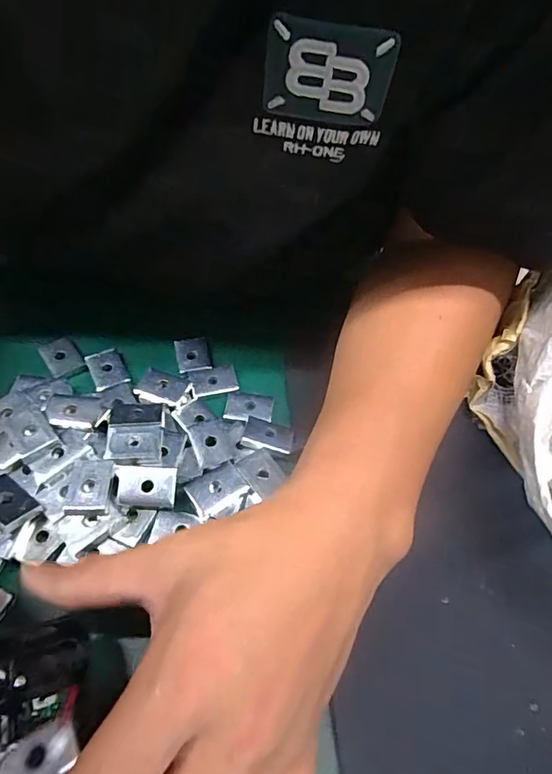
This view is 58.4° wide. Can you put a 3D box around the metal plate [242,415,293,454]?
[{"bbox_3d":[-0.004,0.026,0.273,0.027,0.004,0.018,18,42,-2],"label":"metal plate"}]

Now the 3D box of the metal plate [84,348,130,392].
[{"bbox_3d":[-0.103,-0.012,0.297,0.020,0.004,0.030,-22,57,-19],"label":"metal plate"}]

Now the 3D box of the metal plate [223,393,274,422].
[{"bbox_3d":[-0.016,0.011,0.288,0.027,0.004,0.019,8,52,3],"label":"metal plate"}]

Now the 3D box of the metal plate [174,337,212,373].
[{"bbox_3d":[-0.053,-0.021,0.310,0.019,0.004,0.025,-10,53,-11],"label":"metal plate"}]

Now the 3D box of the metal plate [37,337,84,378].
[{"bbox_3d":[-0.132,-0.019,0.302,0.019,0.004,0.026,-31,60,-25],"label":"metal plate"}]

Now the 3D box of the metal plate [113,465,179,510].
[{"bbox_3d":[-0.065,0.050,0.246,0.031,0.009,0.018,2,52,-2],"label":"metal plate"}]

